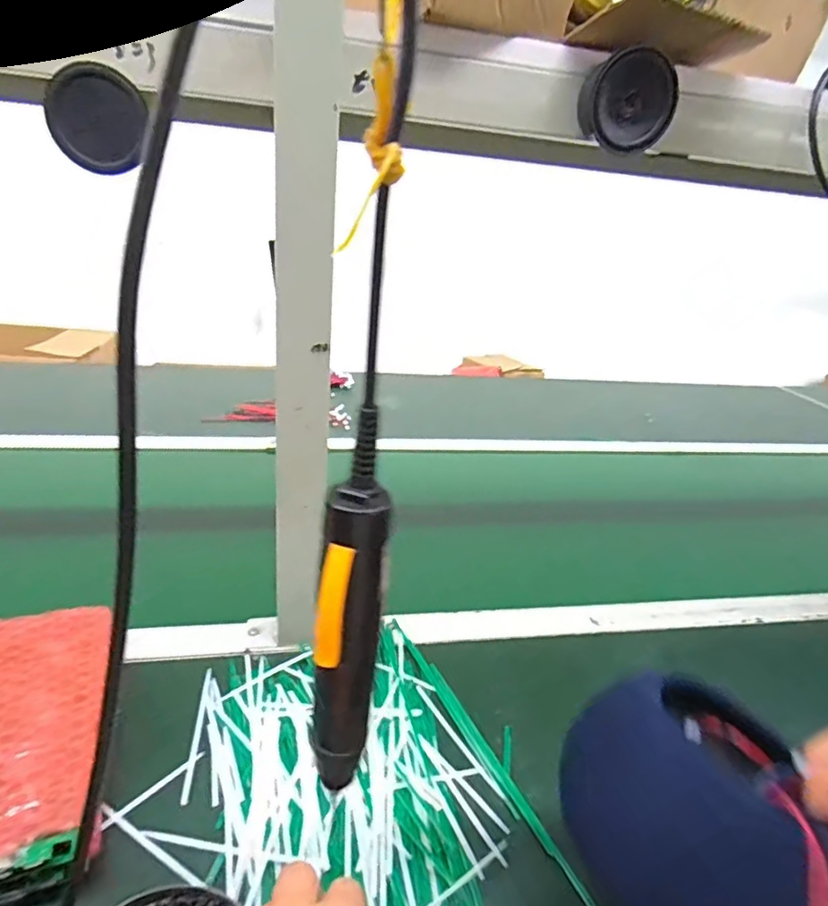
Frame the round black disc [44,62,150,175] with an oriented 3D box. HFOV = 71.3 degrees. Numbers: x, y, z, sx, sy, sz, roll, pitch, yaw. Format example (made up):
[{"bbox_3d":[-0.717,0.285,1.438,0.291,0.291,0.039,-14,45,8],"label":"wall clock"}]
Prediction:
[{"bbox_3d":[-0.202,-0.213,0.369,0.057,0.057,0.008,1,26,-12],"label":"round black disc"}]

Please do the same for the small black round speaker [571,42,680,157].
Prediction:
[{"bbox_3d":[0.147,-0.241,0.397,0.066,0.057,0.024,1,26,-12],"label":"small black round speaker"}]

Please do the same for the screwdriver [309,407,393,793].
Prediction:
[{"bbox_3d":[-0.030,0.079,0.273,0.030,0.191,0.033,6,25,-2],"label":"screwdriver"}]

